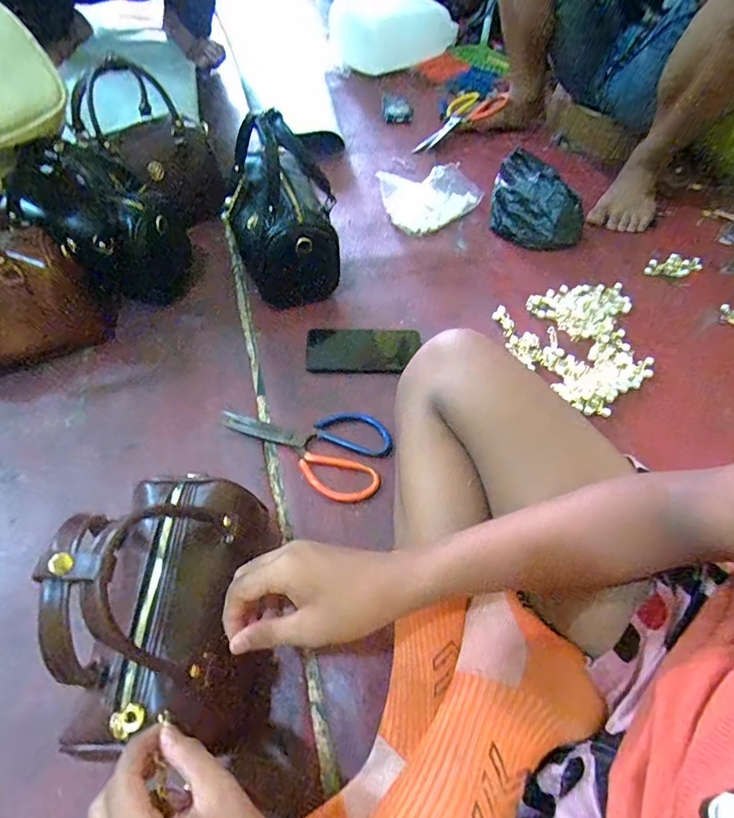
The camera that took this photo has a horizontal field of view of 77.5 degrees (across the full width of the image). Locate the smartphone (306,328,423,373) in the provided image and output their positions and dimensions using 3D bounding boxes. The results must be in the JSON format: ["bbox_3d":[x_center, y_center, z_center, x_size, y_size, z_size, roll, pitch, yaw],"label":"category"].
[{"bbox_3d":[-0.007,-0.085,0.662,0.160,0.012,0.074,0,65,7],"label":"smartphone"}]

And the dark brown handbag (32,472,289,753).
[{"bbox_3d":[-0.149,0.156,0.372,0.107,0.236,0.209,-2,58,-3],"label":"dark brown handbag"}]

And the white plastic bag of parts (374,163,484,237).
[{"bbox_3d":[0.128,-0.393,0.842,0.196,0.071,0.094,-15,59,-11],"label":"white plastic bag of parts"}]

